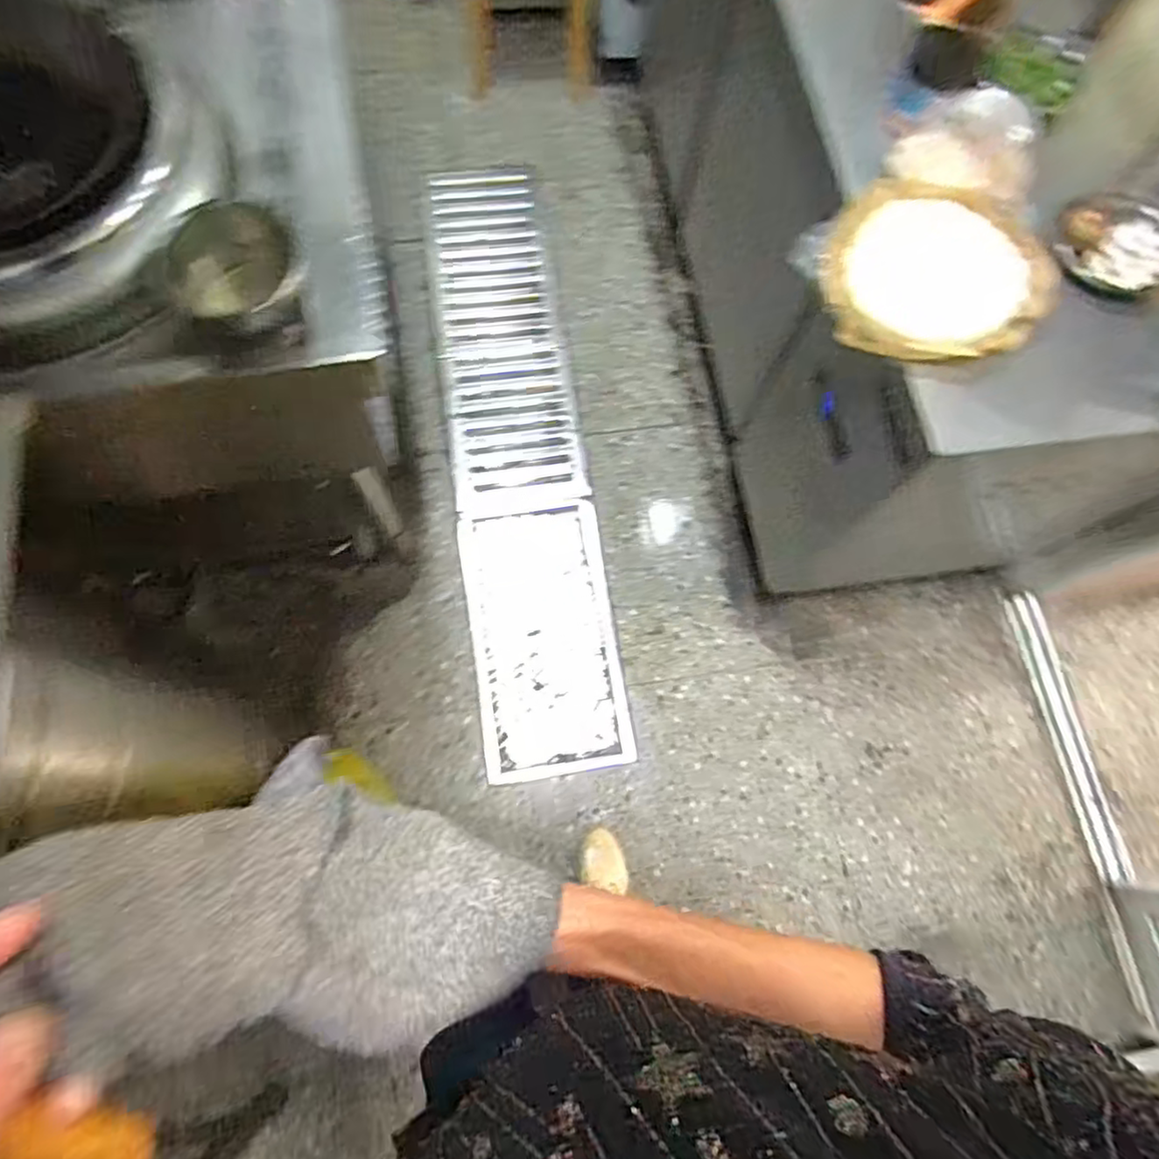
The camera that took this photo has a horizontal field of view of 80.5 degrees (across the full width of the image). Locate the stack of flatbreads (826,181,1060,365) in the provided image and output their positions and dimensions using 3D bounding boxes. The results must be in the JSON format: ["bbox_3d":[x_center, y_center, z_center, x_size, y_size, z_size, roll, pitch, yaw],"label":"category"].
[{"bbox_3d":[0.398,-0.343,0.772,0.245,0.063,0.228,23,73,4],"label":"stack of flatbreads"}]

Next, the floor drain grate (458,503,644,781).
[{"bbox_3d":[-0.072,0.113,1.402,0.292,0.027,0.552,-9,74,-4],"label":"floor drain grate"}]

